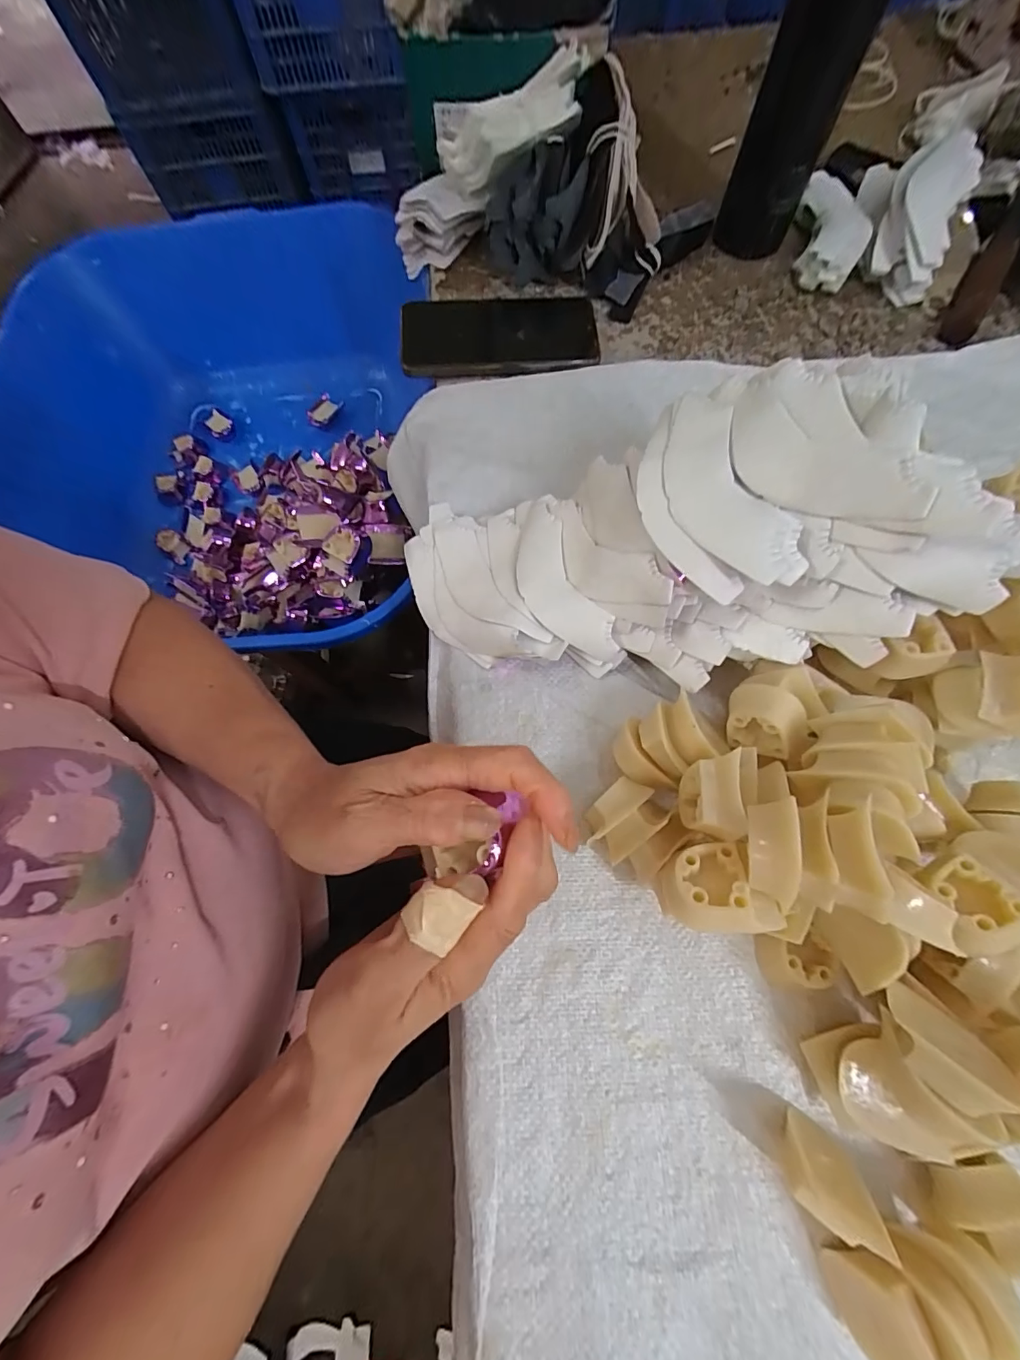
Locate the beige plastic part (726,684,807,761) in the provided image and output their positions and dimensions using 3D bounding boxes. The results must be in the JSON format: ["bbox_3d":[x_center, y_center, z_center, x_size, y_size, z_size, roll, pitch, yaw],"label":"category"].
[{"bbox_3d":[0.137,0.022,0.255,0.036,0.028,0.029,25,74,10],"label":"beige plastic part"}]

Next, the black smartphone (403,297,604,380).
[{"bbox_3d":[-0.008,-0.290,0.391,0.161,0.008,0.089,-5,72,0],"label":"black smartphone"}]

